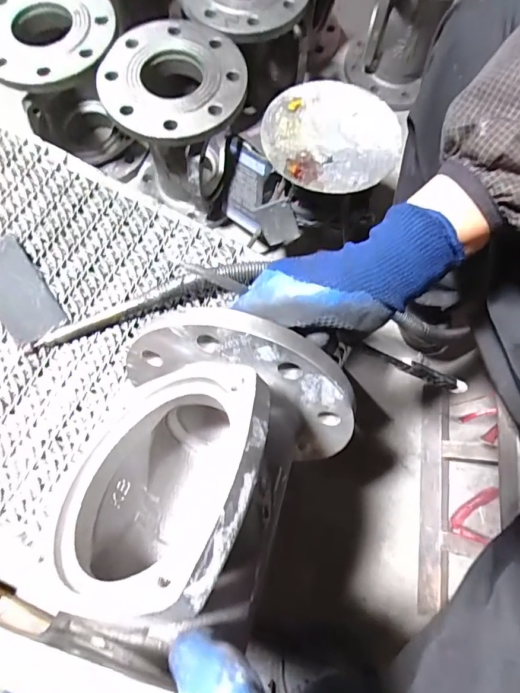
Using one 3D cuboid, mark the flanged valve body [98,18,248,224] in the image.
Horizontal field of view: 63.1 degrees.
[{"bbox_3d":[-0.117,-0.312,0.653,0.193,0.228,0.193,-5,73,-3],"label":"flanged valve body"}]

